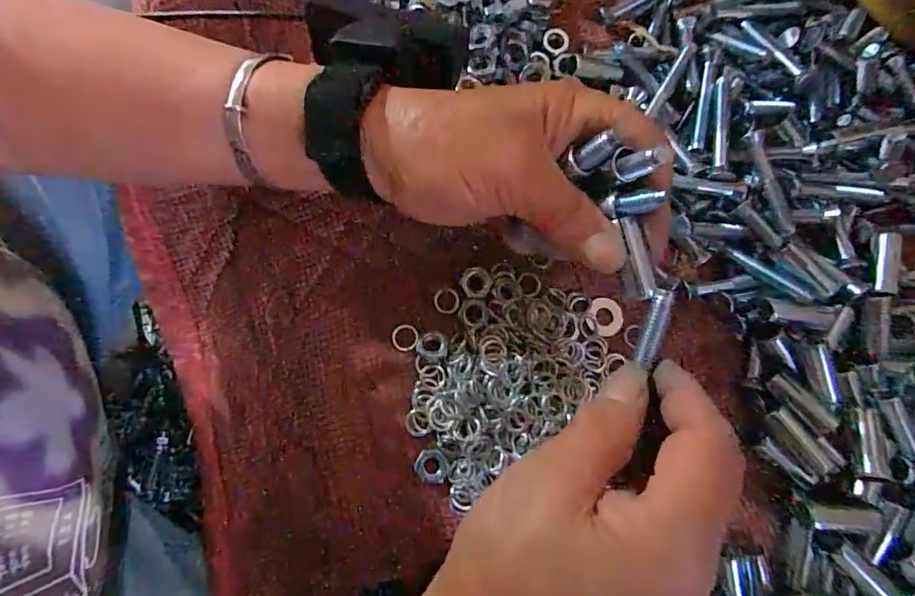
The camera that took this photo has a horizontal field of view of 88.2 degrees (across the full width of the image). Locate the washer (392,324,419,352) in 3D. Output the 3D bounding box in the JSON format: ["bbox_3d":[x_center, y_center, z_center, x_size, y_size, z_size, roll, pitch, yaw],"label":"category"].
[{"bbox_3d":[-0.028,0.021,0.252,0.014,0.004,0.014,-1,78,4],"label":"washer"}]

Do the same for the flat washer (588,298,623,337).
[{"bbox_3d":[0.083,0.010,0.262,0.018,0.004,0.021,-25,86,-9],"label":"flat washer"}]

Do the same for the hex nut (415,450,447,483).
[{"bbox_3d":[-0.014,0.087,0.242,0.016,0.004,0.016,-3,78,-1],"label":"hex nut"}]

